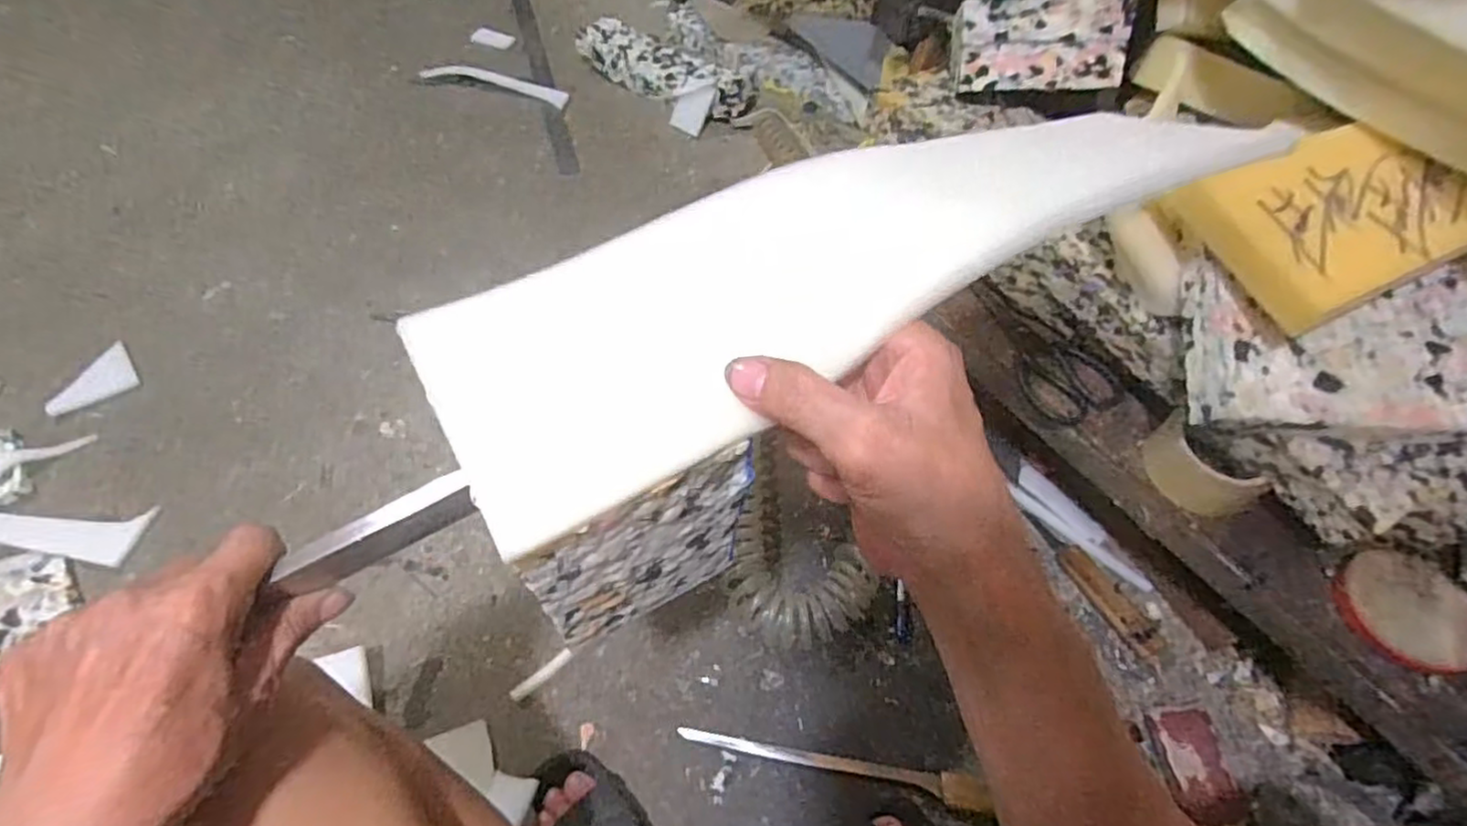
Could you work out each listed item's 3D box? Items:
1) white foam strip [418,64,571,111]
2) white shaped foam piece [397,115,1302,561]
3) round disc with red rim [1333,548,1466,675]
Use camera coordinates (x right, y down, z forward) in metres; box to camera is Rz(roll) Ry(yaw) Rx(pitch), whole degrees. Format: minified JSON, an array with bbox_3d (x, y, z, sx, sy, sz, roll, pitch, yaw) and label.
[{"bbox_3d":[-0.441,-0.624,1.305,0.275,0.029,0.065,12,57,7],"label":"white foam strip"},{"bbox_3d":[0.040,-0.067,0.284,0.323,0.027,0.118,-25,60,-6],"label":"white shaped foam piece"},{"bbox_3d":[0.569,0.165,0.576,0.110,0.022,0.095,1,65,-3],"label":"round disc with red rim"}]

